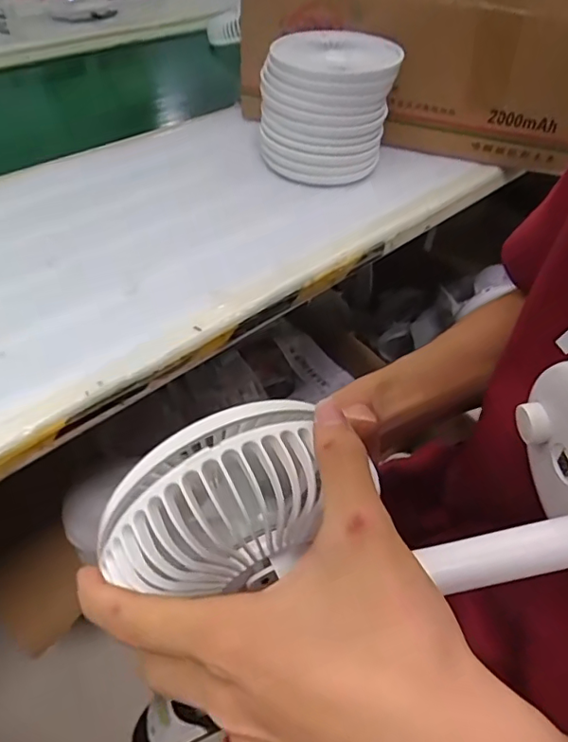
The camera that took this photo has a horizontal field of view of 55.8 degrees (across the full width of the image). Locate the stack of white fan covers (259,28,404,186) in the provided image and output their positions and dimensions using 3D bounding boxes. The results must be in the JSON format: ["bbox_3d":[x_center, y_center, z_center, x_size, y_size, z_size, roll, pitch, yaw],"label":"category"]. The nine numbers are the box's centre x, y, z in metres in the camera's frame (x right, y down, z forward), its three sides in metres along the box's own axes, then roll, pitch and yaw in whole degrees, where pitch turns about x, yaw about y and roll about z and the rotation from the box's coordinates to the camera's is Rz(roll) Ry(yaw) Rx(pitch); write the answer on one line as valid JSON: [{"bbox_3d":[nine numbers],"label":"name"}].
[{"bbox_3d":[0.043,-0.279,0.580,0.133,0.125,0.121,-4,45,-4],"label":"stack of white fan covers"}]

